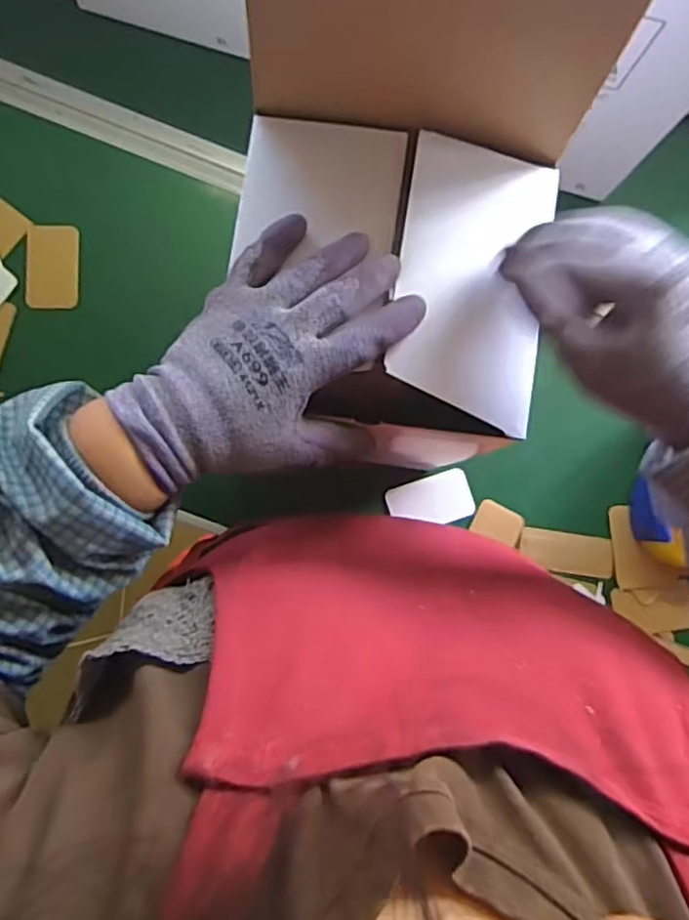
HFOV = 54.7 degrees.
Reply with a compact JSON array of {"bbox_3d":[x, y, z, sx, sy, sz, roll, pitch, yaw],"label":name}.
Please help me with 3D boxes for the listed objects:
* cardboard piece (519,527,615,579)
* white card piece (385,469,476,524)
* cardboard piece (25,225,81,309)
[{"bbox_3d":[0.229,0.096,0.685,0.096,0.006,0.041,9,86,-2],"label":"cardboard piece"},{"bbox_3d":[0.088,0.043,0.679,0.083,0.006,0.051,-17,87,-4],"label":"white card piece"},{"bbox_3d":[-0.298,-0.198,0.680,0.053,0.009,0.084,0,91,-4],"label":"cardboard piece"}]

